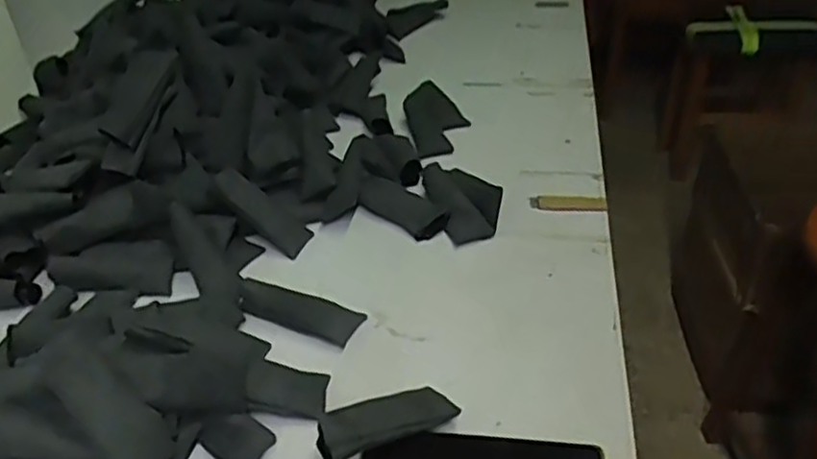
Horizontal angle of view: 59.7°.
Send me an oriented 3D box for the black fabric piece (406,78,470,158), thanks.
[{"bbox_3d":[0.032,-0.135,0.840,0.070,0.026,0.148,-4,36,1],"label":"black fabric piece"}]

